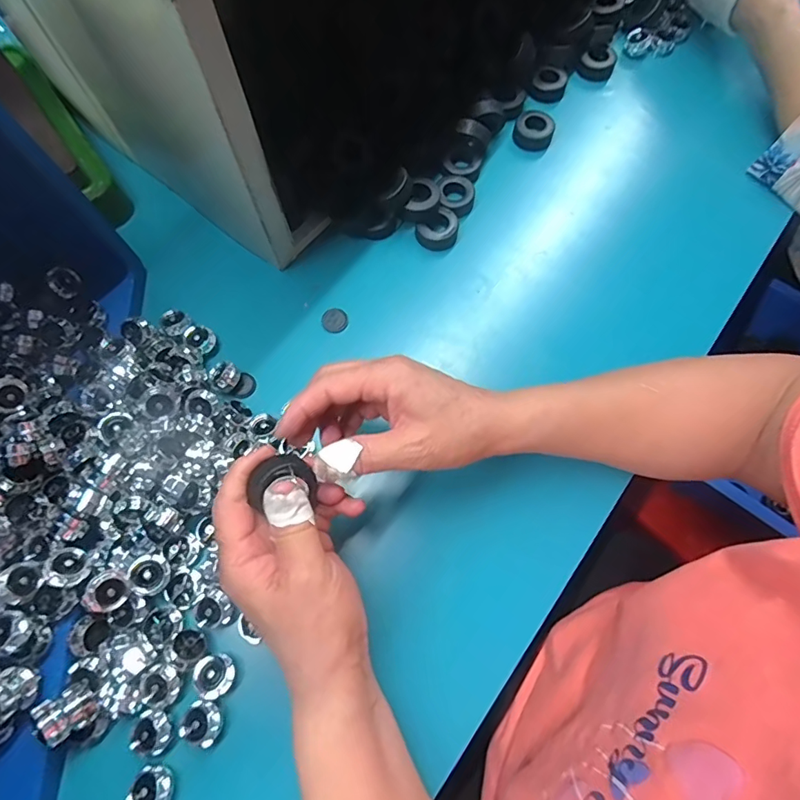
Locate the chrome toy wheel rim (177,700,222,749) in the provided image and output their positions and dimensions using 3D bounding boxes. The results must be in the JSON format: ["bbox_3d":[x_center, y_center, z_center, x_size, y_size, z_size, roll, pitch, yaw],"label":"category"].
[{"bbox_3d":[-0.121,0.199,0.299,0.024,0.015,0.021,34,74,10],"label":"chrome toy wheel rim"}]

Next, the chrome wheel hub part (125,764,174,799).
[{"bbox_3d":[-0.146,0.230,0.289,0.022,0.017,0.021,0,71,-1],"label":"chrome wheel hub part"}]

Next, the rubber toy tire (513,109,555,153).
[{"bbox_3d":[0.130,-0.263,0.471,0.038,0.013,0.038,0,71,-1],"label":"rubber toy tire"}]

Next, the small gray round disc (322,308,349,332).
[{"bbox_3d":[-0.054,-0.067,0.404,0.021,0.004,0.021,0,71,-1],"label":"small gray round disc"}]

